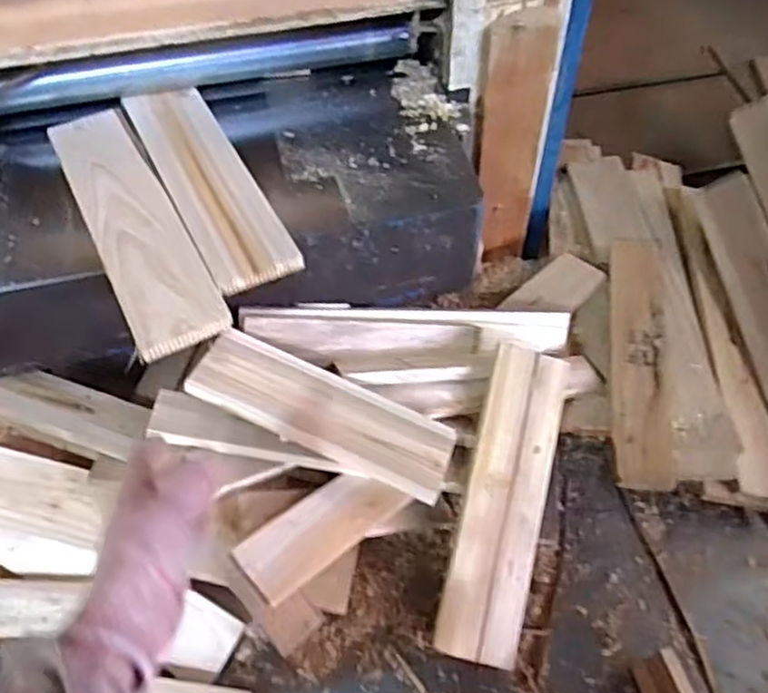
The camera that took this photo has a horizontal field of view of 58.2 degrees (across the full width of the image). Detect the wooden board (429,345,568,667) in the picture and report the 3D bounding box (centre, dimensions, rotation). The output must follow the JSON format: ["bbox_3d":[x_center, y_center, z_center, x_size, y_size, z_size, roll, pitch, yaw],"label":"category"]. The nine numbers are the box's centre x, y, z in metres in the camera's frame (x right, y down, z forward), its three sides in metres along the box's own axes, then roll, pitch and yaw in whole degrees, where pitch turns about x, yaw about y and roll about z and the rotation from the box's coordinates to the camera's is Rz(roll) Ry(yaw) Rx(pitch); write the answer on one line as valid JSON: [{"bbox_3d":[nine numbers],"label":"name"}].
[{"bbox_3d":[0.121,0.149,0.678,0.081,0.011,0.300,16,74,-6],"label":"wooden board"}]

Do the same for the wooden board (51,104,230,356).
[{"bbox_3d":[-0.240,-0.123,0.650,0.078,0.012,0.340,-24,56,-17],"label":"wooden board"}]

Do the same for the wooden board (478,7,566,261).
[{"bbox_3d":[0.154,-0.232,0.823,0.084,0.332,0.024,-18,53,-10],"label":"wooden board"}]

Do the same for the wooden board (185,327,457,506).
[{"bbox_3d":[-0.055,0.062,0.655,0.247,0.019,0.079,25,56,2],"label":"wooden board"}]

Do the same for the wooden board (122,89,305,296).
[{"bbox_3d":[-0.175,-0.167,0.681,0.080,0.013,0.300,-24,56,-16],"label":"wooden board"}]

